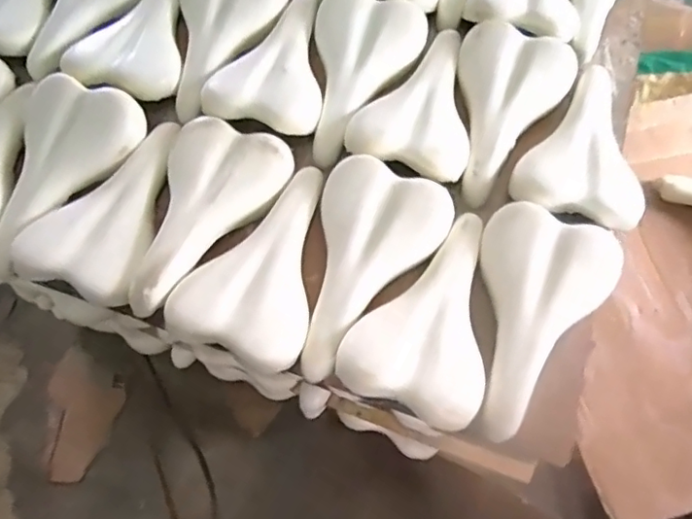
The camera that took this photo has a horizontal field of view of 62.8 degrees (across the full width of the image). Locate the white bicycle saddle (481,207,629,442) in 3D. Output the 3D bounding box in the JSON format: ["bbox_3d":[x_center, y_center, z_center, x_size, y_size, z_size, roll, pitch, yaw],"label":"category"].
[{"bbox_3d":[0.195,0.065,0.603,0.147,0.041,0.254,22,67,10],"label":"white bicycle saddle"}]

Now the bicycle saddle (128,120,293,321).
[{"bbox_3d":[-0.182,-0.057,0.658,0.152,0.041,0.260,23,67,11],"label":"bicycle saddle"}]

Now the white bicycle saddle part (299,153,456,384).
[{"bbox_3d":[0.017,0.011,0.656,0.158,0.058,0.263,20,66,9],"label":"white bicycle saddle part"}]

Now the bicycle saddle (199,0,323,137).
[{"bbox_3d":[-0.089,-0.277,0.762,0.142,0.033,0.244,13,65,6],"label":"bicycle saddle"}]

